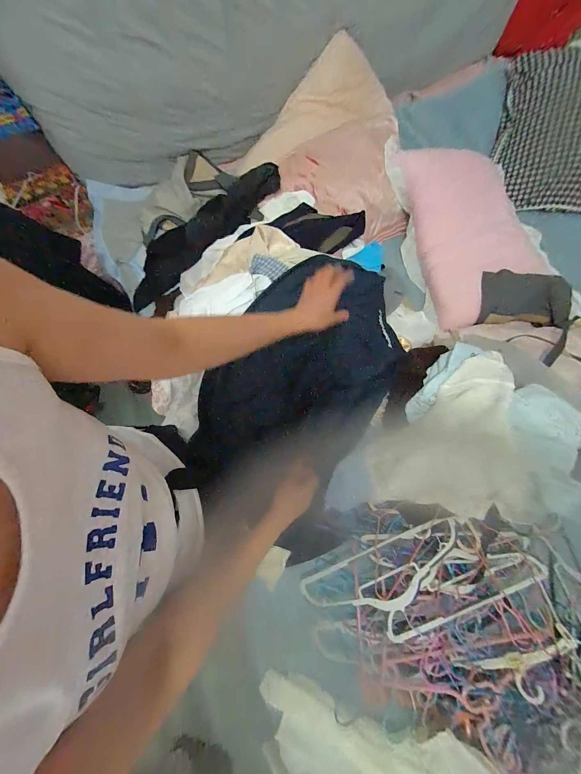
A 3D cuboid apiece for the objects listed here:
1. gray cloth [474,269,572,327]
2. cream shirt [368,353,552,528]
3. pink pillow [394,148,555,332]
[{"bbox_3d":[0.699,-0.268,0.817,0.218,0.091,0.161,6,75,3],"label":"gray cloth"},{"bbox_3d":[0.351,0.135,0.648,0.312,0.168,0.361,-9,74,-1],"label":"cream shirt"},{"bbox_3d":[0.623,-0.529,0.958,0.415,0.158,0.660,-9,74,-1],"label":"pink pillow"}]

